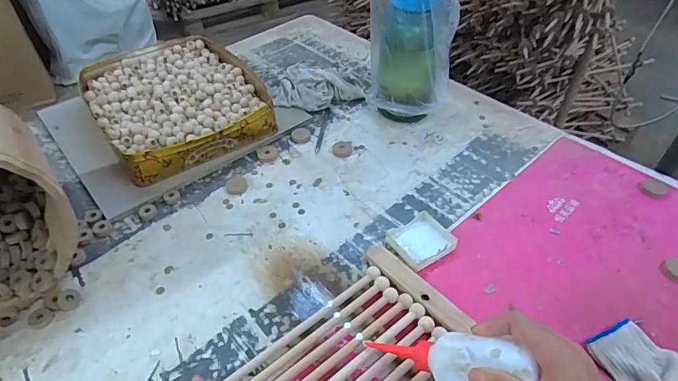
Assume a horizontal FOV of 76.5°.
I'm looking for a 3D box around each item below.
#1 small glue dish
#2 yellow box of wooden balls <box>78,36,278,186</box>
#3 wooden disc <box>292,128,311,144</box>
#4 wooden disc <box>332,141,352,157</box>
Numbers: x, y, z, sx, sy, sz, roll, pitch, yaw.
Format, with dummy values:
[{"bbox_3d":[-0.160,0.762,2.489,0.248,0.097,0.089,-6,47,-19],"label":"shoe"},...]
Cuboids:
[{"bbox_3d":[0.116,0.070,0.607,0.081,0.016,0.071,-28,49,-26],"label":"small glue dish"},{"bbox_3d":[-0.315,-0.174,0.845,0.287,0.079,0.380,-27,49,-25],"label":"yellow box of wooden balls"},{"bbox_3d":[-0.071,-0.103,0.800,0.035,0.010,0.040,-5,43,-4],"label":"wooden disc"},{"bbox_3d":[0.006,-0.074,0.771,0.035,0.007,0.043,1,43,2],"label":"wooden disc"}]

